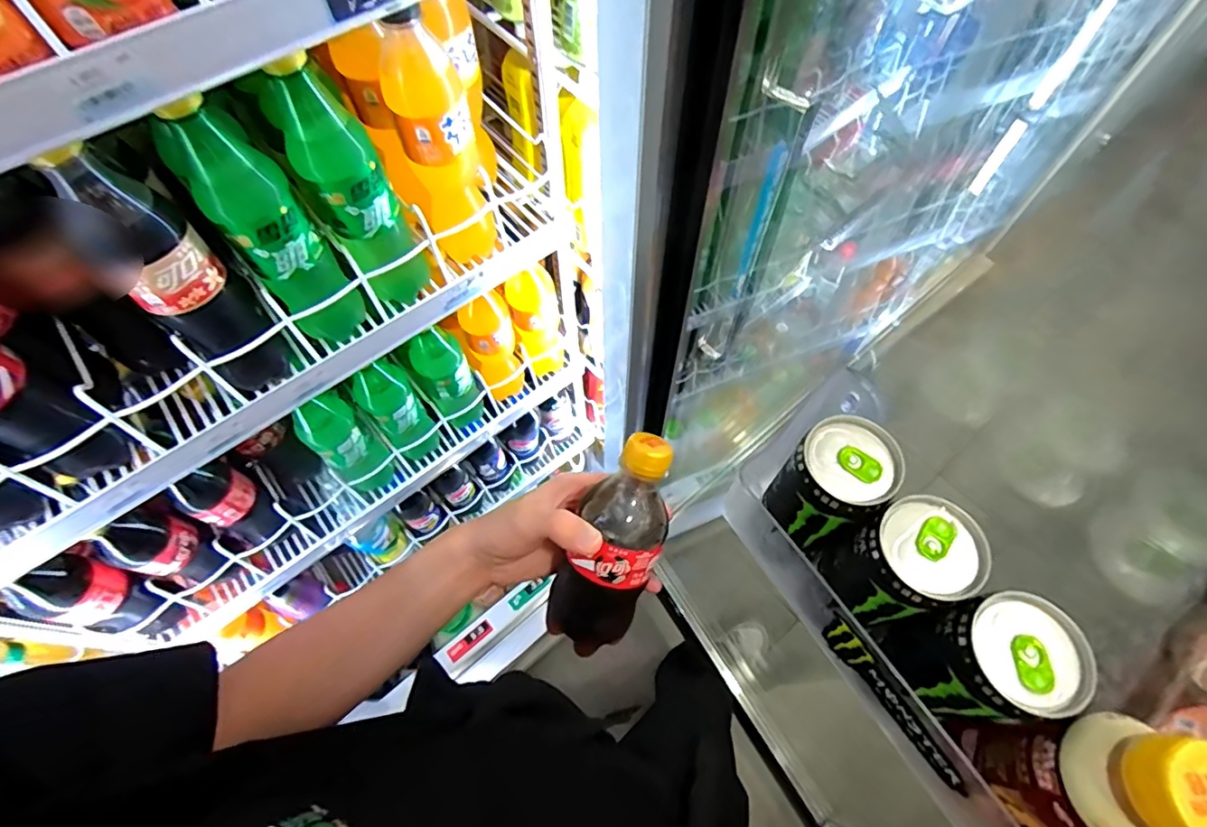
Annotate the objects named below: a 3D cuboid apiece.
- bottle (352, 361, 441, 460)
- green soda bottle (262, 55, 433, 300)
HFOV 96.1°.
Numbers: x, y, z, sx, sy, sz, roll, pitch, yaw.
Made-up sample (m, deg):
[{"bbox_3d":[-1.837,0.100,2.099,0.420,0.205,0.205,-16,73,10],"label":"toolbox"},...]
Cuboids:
[{"bbox_3d":[-0.266,-0.005,0.694,0.063,0.182,0.066,0,62,1],"label":"bottle"},{"bbox_3d":[-0.210,-0.183,0.468,0.068,0.240,0.079,-23,65,-11],"label":"green soda bottle"}]

